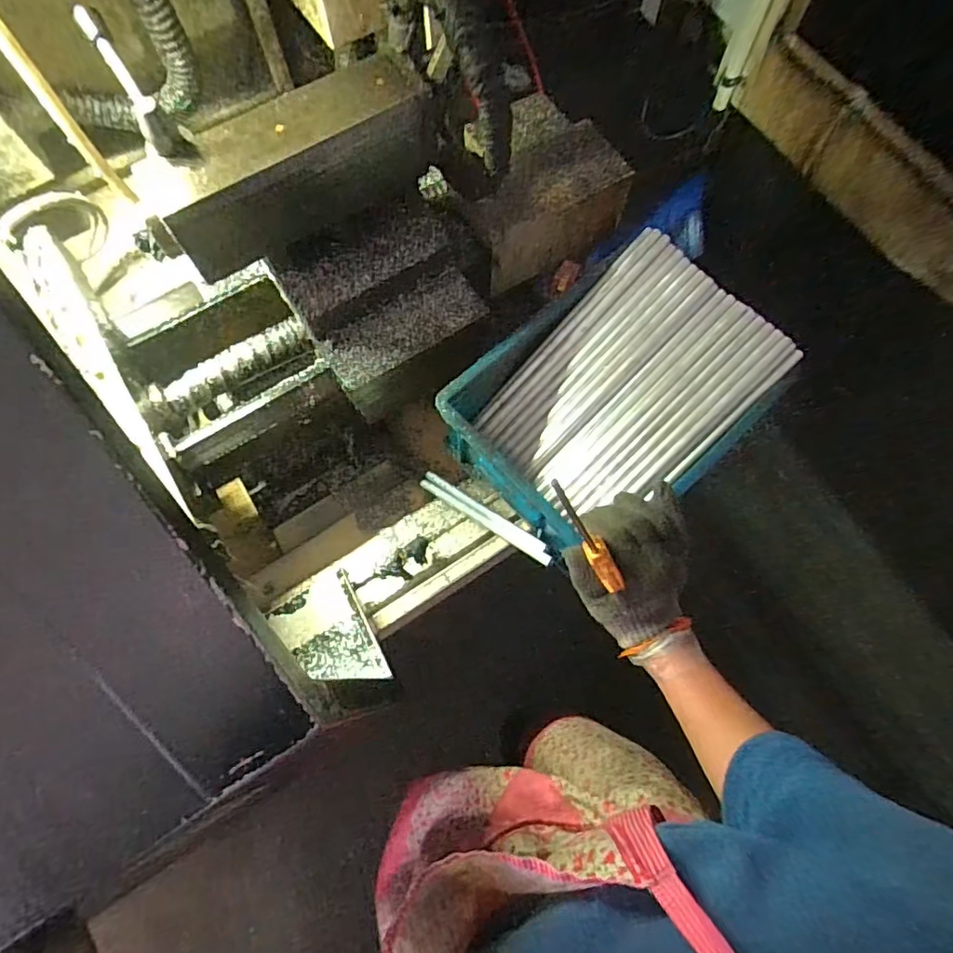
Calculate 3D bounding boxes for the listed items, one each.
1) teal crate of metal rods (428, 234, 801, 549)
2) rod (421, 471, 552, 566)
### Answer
[{"bbox_3d":[0.155,-0.099,0.645,0.308,0.123,0.271,-40,75,-11],"label":"teal crate of metal rods"},{"bbox_3d":[0.008,0.049,0.693,0.021,0.018,0.235,-48,47,-13],"label":"rod"}]

